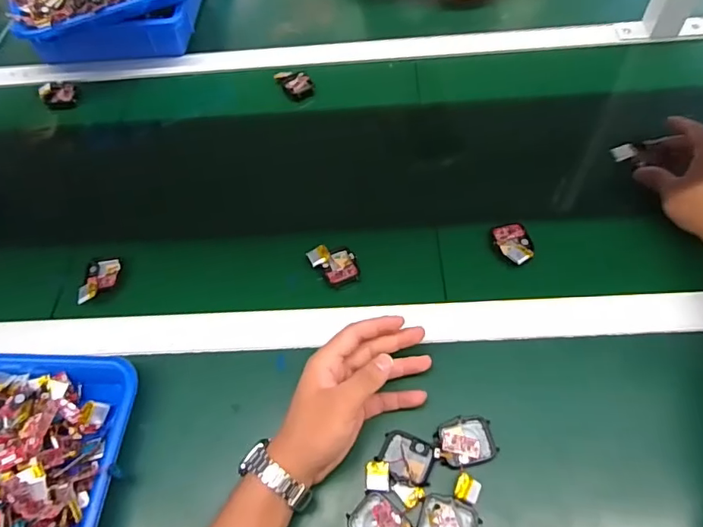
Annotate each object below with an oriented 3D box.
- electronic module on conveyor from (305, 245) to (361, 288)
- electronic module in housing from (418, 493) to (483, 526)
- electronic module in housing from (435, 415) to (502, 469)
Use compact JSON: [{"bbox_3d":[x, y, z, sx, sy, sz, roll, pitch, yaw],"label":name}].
[{"bbox_3d":[-0.019,0.002,0.528,0.048,0.013,0.045,-13,58,-5],"label":"electronic module on conveyor"},{"bbox_3d":[0.077,0.205,0.393,0.045,0.007,0.040,11,59,11],"label":"electronic module in housing"},{"bbox_3d":[0.095,0.151,0.424,0.051,0.010,0.039,-12,57,-4],"label":"electronic module in housing"}]

